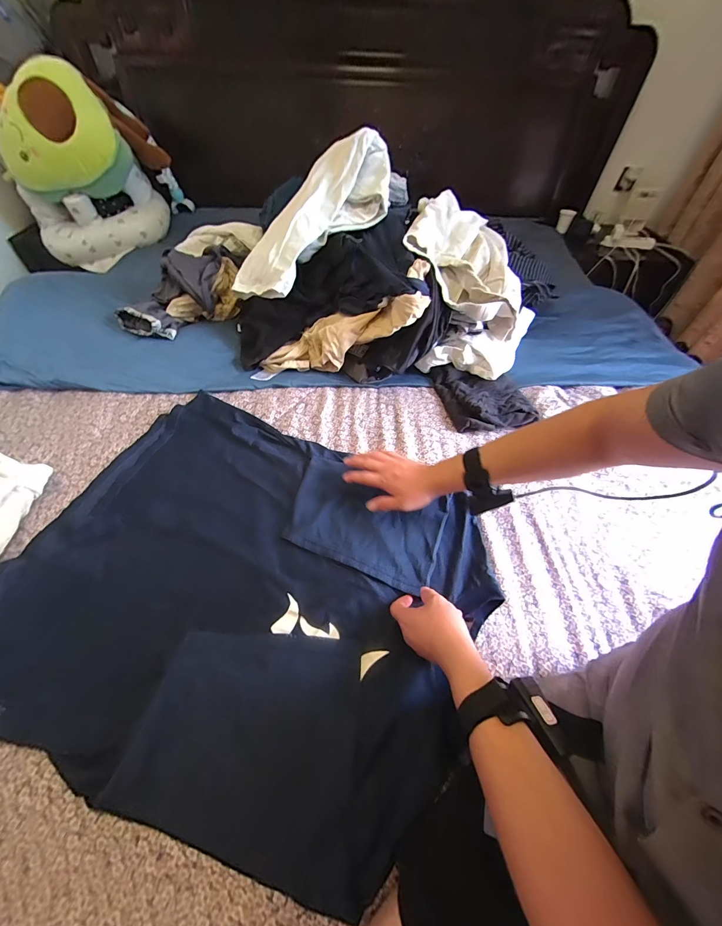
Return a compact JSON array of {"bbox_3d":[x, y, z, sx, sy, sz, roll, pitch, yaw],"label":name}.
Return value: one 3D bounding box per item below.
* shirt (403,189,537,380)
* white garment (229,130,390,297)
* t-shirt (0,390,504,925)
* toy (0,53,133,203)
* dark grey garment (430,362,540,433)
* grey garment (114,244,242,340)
[{"bbox_3d":[0.220,-0.397,0.730,0.209,0.134,0.399,-10,89,-11],"label":"shirt"},{"bbox_3d":[-0.099,-0.533,0.739,0.181,0.080,0.434,41,87,22],"label":"white garment"},{"bbox_3d":[-0.169,0.164,0.501,0.652,0.035,0.516,20,56,10],"label":"t-shirt"},{"bbox_3d":[-0.925,-0.990,1.060,0.374,0.283,0.130,-47,45,7],"label":"toy"},{"bbox_3d":[0.264,-0.146,0.733,0.179,0.040,0.176,-1,55,-5],"label":"dark grey garment"},{"bbox_3d":[-0.444,-0.422,0.817,0.172,0.123,0.259,20,55,13],"label":"grey garment"}]

